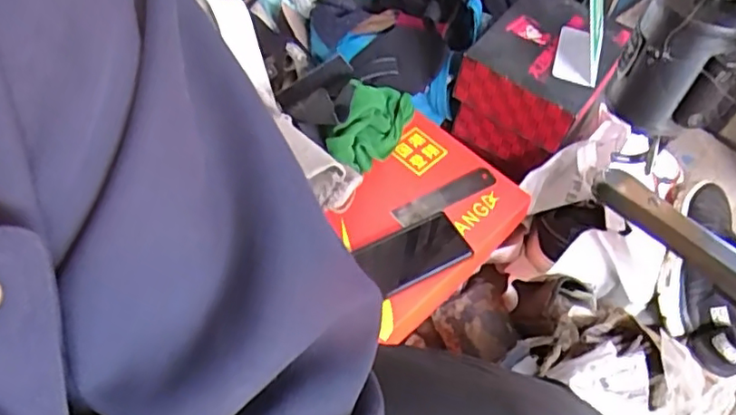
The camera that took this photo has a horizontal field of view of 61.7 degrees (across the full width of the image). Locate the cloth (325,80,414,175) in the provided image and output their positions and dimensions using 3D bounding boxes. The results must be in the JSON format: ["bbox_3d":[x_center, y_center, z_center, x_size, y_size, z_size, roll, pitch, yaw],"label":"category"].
[{"bbox_3d":[0.004,-0.115,0.849,0.079,0.090,0.153,21,56,10],"label":"cloth"}]

